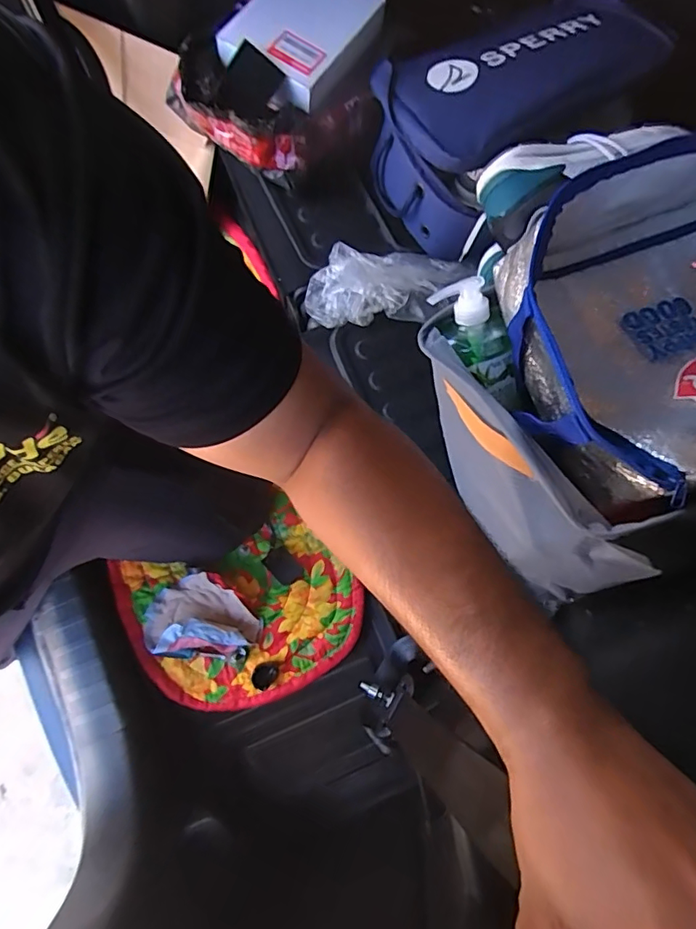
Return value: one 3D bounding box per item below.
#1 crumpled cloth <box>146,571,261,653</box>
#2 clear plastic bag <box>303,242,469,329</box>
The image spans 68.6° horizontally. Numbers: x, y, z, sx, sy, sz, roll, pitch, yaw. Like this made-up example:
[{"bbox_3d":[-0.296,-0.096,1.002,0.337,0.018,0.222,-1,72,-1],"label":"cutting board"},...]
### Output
[{"bbox_3d":[-0.211,0.216,0.735,0.162,0.048,0.113,-1,76,0],"label":"crumpled cloth"},{"bbox_3d":[0.054,-0.241,0.686,0.224,0.048,0.103,-11,76,-3],"label":"clear plastic bag"}]

